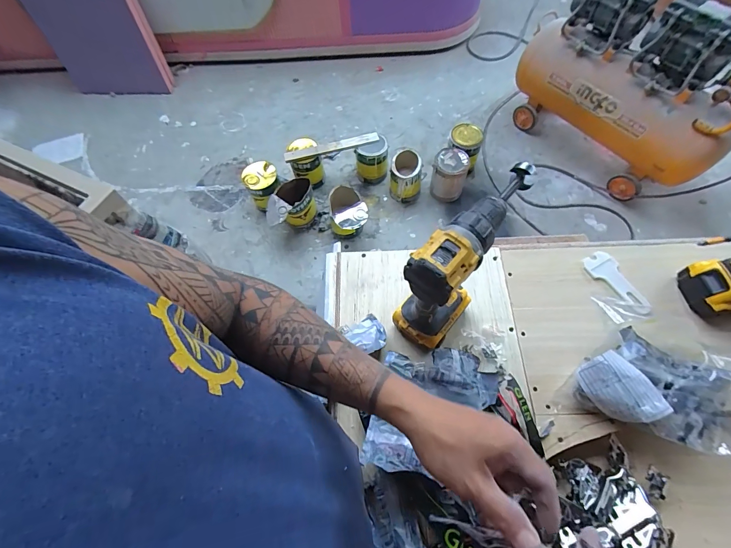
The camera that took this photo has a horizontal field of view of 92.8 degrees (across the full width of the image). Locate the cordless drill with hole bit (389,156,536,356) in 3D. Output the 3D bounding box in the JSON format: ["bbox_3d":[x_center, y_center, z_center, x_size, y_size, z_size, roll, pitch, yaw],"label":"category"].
[{"bbox_3d":[0.135,-0.025,0.470,0.074,0.214,0.215,36,71,19],"label":"cordless drill with hole bit"}]

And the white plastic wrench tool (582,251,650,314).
[{"bbox_3d":[0.428,0.013,0.591,0.051,0.006,0.121,-30,60,-5],"label":"white plastic wrench tool"}]

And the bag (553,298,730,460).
[{"bbox_3d":[0.467,0.153,0.481,0.330,0.076,0.168,16,66,11],"label":"bag"}]

